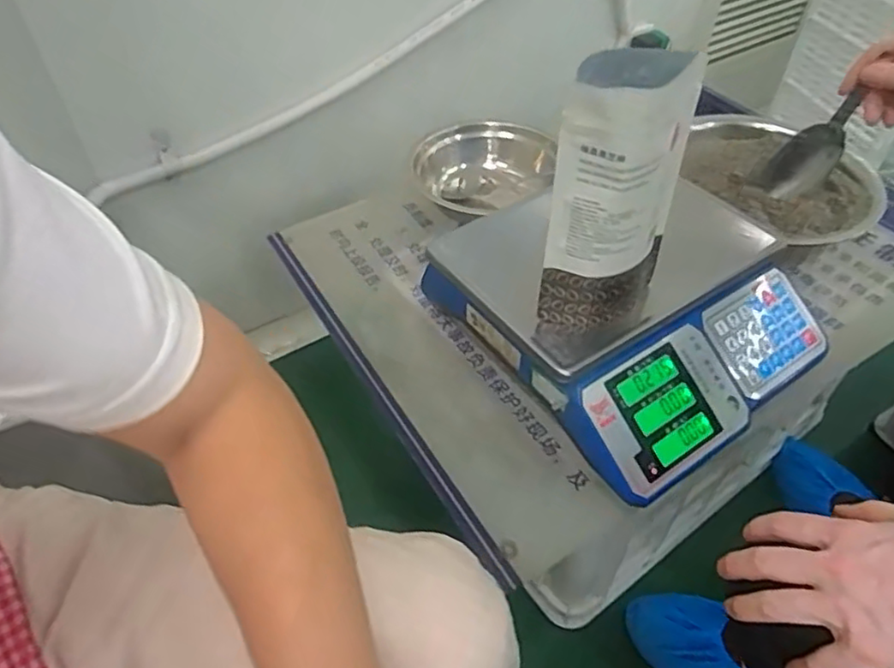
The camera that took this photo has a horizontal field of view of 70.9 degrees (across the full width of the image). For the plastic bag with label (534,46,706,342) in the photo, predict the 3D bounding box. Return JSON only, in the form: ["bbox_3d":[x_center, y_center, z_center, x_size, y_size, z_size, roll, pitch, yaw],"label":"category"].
[{"bbox_3d":[0.134,-0.104,0.501,0.106,0.231,0.077,1,51,1],"label":"plastic bag with label"}]

